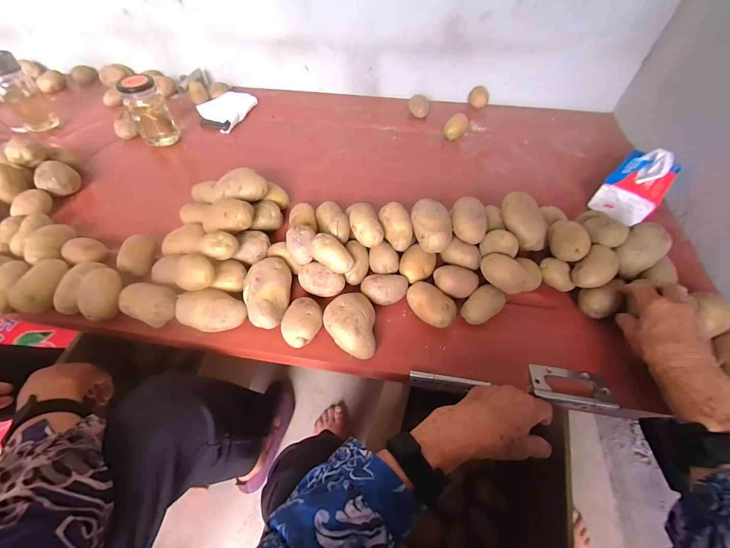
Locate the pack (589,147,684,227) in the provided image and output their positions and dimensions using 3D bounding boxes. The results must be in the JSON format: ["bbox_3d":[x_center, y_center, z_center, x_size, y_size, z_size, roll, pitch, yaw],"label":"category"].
[{"bbox_3d":[0.522,-0.172,0.607,0.155,0.094,0.094,-38,62,-24],"label":"pack"}]

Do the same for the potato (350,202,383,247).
[{"bbox_3d":[0.002,-0.075,0.486,0.041,0.032,0.066,-17,56,-12],"label":"potato"}]

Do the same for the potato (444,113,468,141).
[{"bbox_3d":[0.218,-0.348,0.759,0.055,0.047,0.050,13,55,10],"label":"potato"}]

